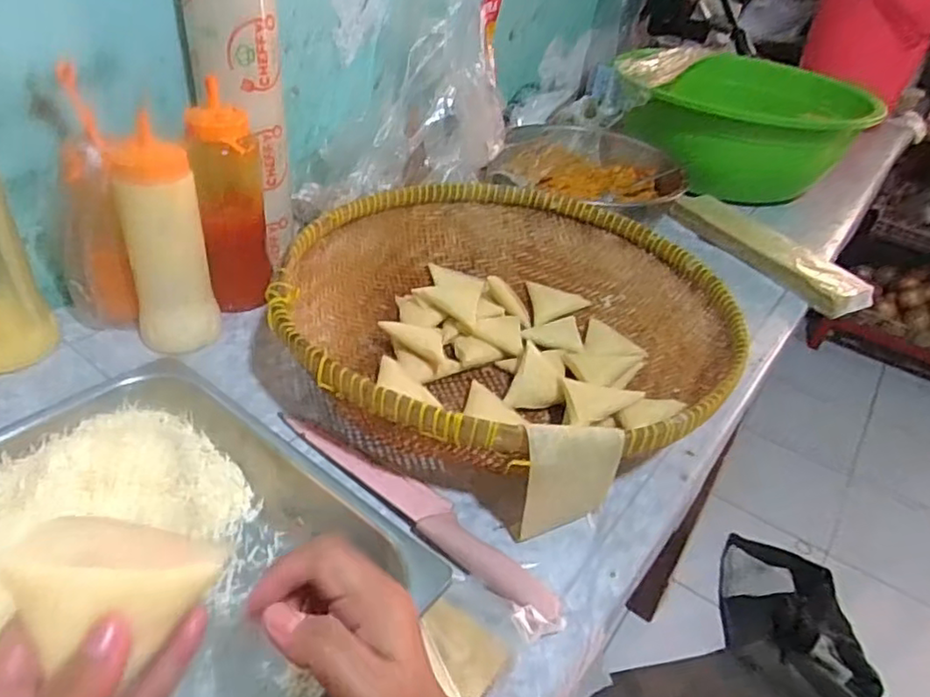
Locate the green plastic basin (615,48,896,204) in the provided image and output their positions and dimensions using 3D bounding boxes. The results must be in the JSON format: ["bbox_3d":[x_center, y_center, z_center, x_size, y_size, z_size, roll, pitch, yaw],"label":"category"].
[{"bbox_3d":[0.441,-0.384,1.131,0.383,0.175,0.396,5,36,-4],"label":"green plastic basin"}]

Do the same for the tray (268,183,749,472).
[{"bbox_3d":[0.042,-0.028,0.648,0.414,0.102,0.426,6,36,-1],"label":"tray"}]

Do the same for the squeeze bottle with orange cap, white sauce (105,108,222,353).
[{"bbox_3d":[-0.282,-0.096,0.614,0.073,0.195,0.068,-9,39,-22],"label":"squeeze bottle with orange cap, white sauce"}]

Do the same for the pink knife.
[{"bbox_3d":[-0.039,0.116,0.510,0.273,0.026,0.042,34,44,31],"label":"pink knife"}]

